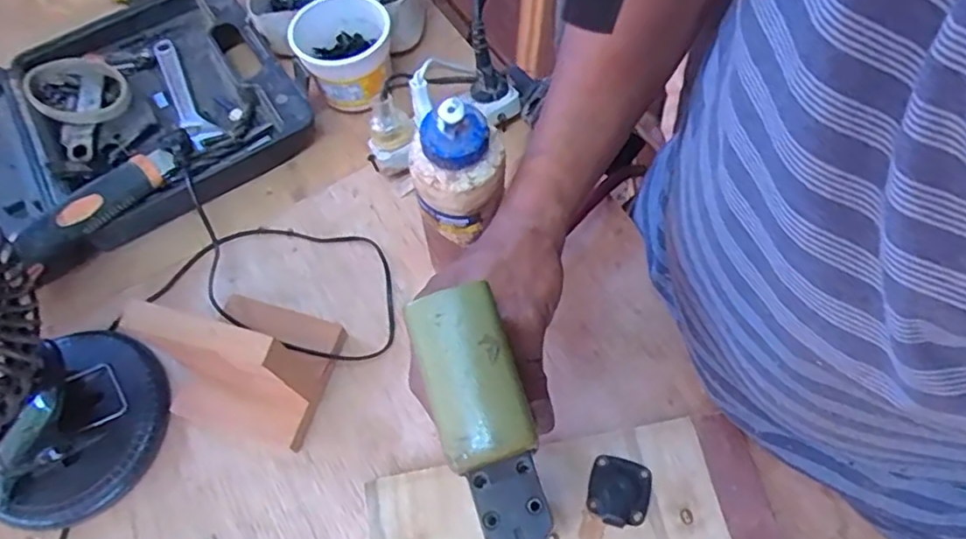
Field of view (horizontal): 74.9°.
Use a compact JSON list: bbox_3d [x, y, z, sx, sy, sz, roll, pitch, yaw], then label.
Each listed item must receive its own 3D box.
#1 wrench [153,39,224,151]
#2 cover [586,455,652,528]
[{"bbox_3d":[-0.306,-0.177,0.645,0.031,0.017,0.177,-31,66,-12],"label":"wrench"},{"bbox_3d":[0.098,0.159,0.453,0.042,0.007,0.046,15,65,11],"label":"cover"}]

